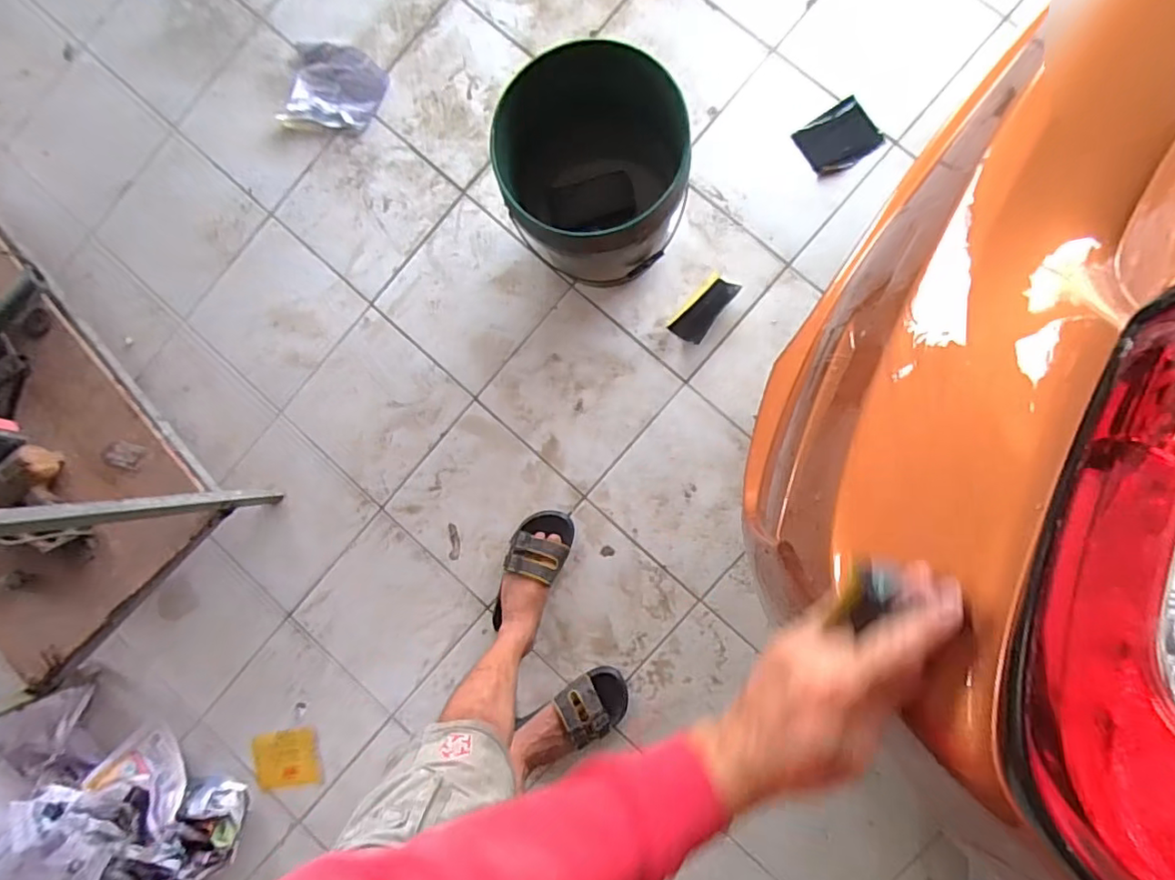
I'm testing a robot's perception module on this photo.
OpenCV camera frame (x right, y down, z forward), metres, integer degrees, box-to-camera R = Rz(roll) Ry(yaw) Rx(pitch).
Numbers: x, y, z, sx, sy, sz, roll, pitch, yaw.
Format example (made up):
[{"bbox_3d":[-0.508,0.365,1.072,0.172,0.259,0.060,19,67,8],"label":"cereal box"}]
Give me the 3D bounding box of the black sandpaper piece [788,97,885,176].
[{"bbox_3d":[0.471,-0.566,1.092,0.133,0.010,0.109,-32,87,4],"label":"black sandpaper piece"}]

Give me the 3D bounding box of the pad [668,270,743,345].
[{"bbox_3d":[0.226,-0.253,1.122,0.065,0.024,0.141,42,93,4],"label":"pad"}]

